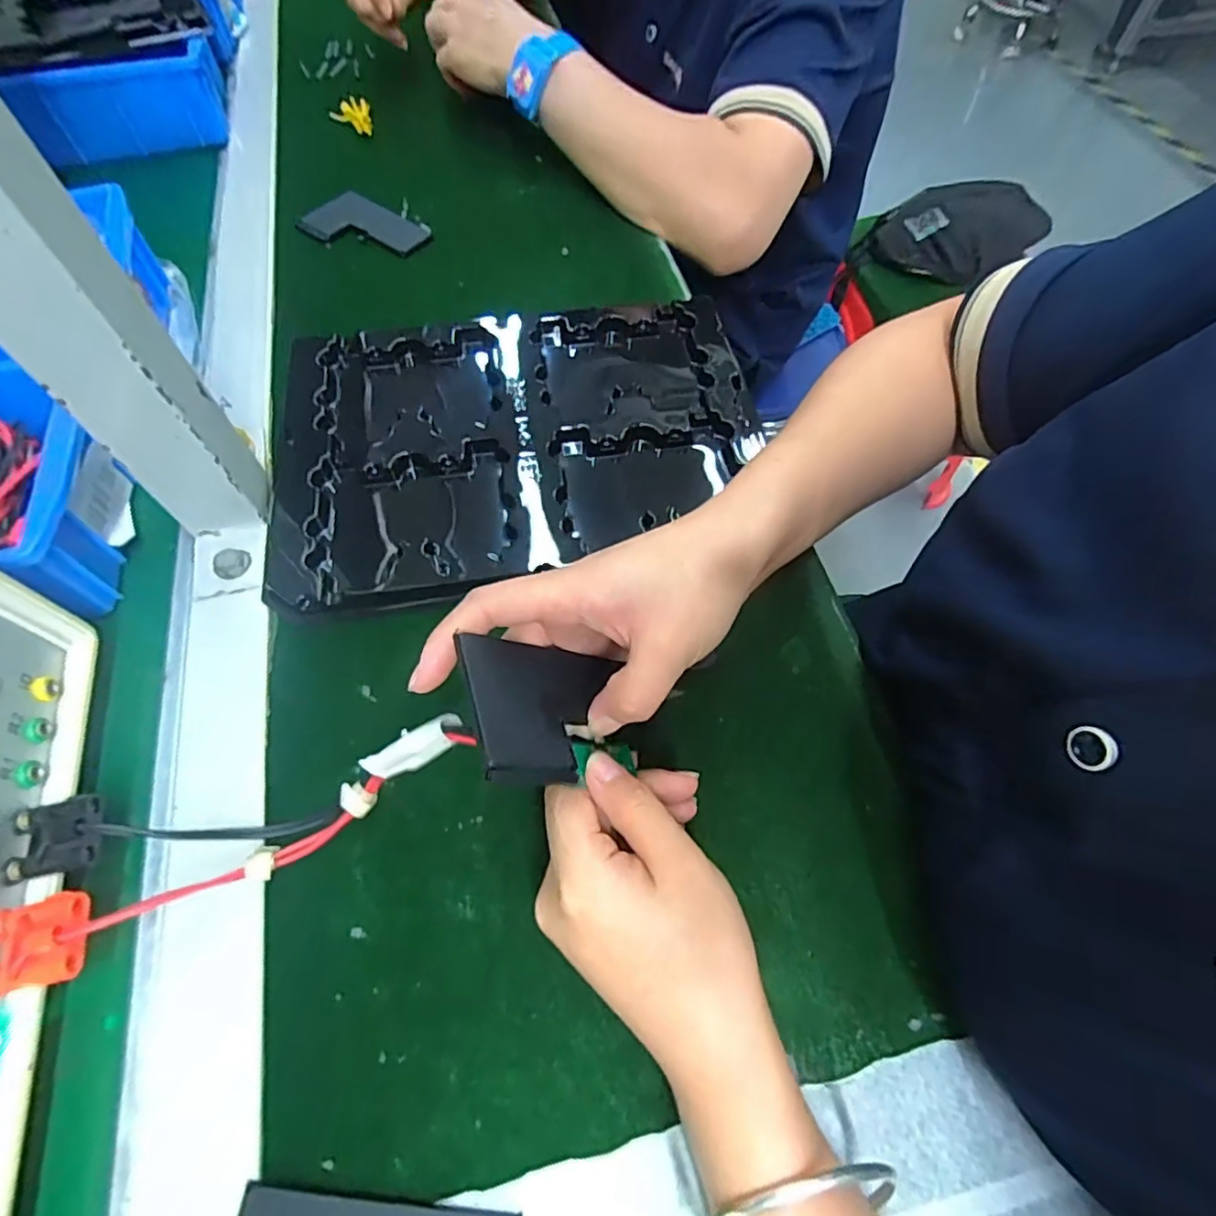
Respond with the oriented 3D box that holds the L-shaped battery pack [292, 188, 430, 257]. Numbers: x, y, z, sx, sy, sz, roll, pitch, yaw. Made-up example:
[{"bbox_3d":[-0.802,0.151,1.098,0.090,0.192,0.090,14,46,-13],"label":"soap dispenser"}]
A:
[{"bbox_3d":[-0.192,-0.309,0.484,0.101,0.010,0.050,14,62,3],"label":"L-shaped battery pack"}]

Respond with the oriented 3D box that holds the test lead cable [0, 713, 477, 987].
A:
[{"bbox_3d":[-0.141,0.093,0.238,0.181,0.066,0.062,-9,63,-8],"label":"test lead cable"}]

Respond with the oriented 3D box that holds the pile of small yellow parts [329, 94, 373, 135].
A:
[{"bbox_3d":[-0.239,-0.457,0.562,0.036,0.012,0.045,-10,64,-9],"label":"pile of small yellow parts"}]

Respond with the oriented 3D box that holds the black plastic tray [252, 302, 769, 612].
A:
[{"bbox_3d":[-0.056,-0.109,0.377,0.292,0.020,0.205,-12,62,-8],"label":"black plastic tray"}]

